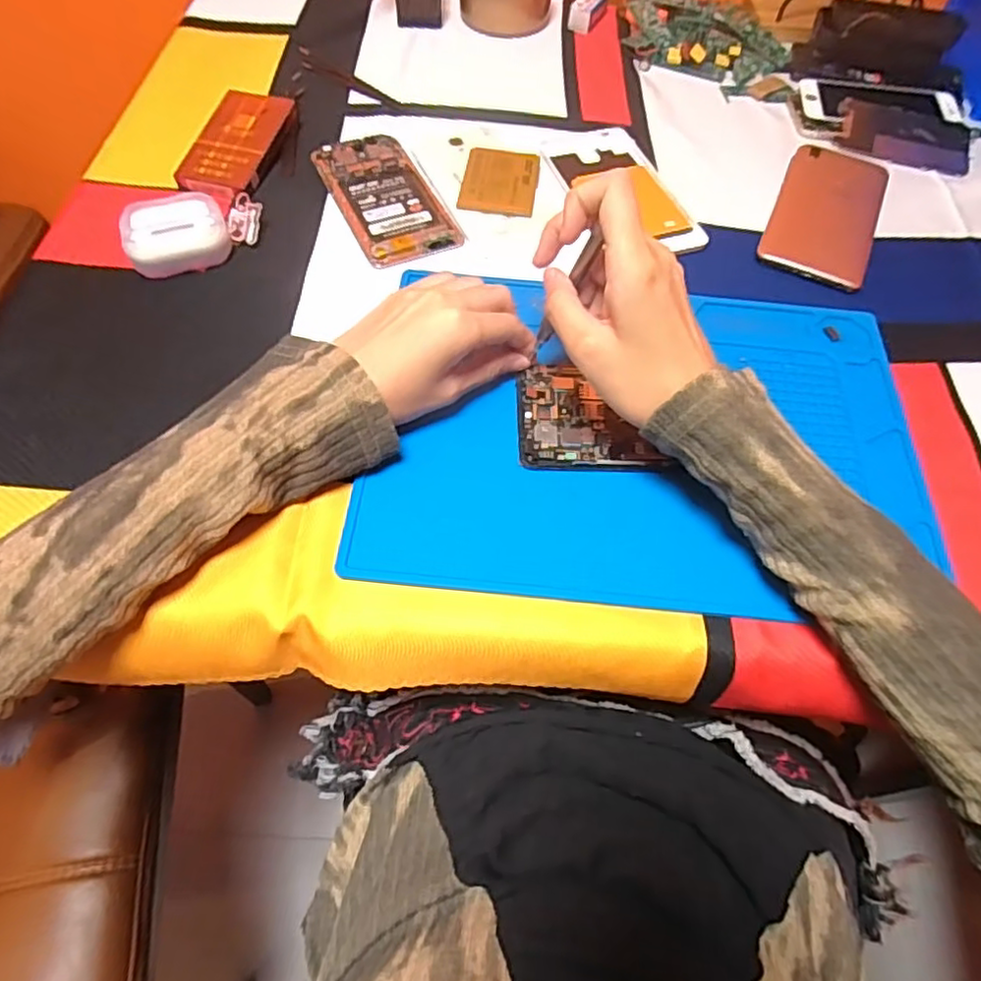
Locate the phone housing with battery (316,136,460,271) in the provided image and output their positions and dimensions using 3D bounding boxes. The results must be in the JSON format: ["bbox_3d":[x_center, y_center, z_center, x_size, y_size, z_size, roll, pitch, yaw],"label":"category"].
[{"bbox_3d":[-0.079,-0.219,0.480,0.068,0.006,0.139,-22,63,-15],"label":"phone housing with battery"}]

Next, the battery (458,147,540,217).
[{"bbox_3d":[0.007,-0.232,0.489,0.055,0.007,0.070,7,60,2],"label":"battery"}]

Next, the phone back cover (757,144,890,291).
[{"bbox_3d":[0.254,-0.213,0.490,0.078,0.009,0.156,22,61,11],"label":"phone back cover"}]

